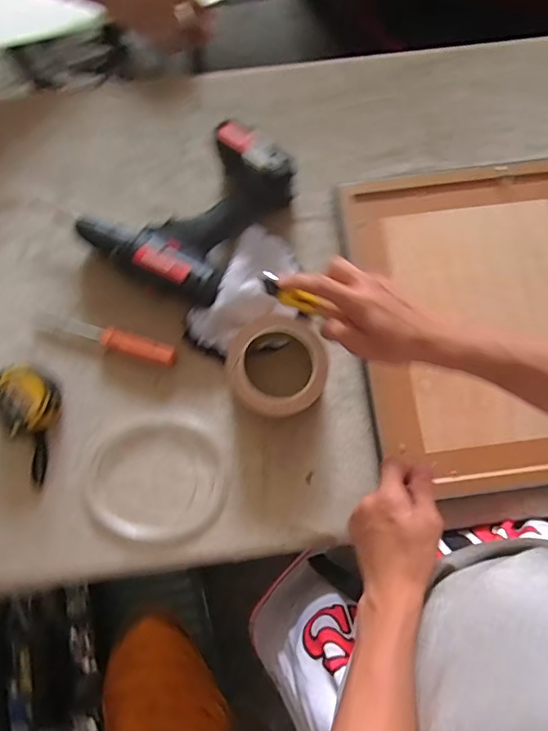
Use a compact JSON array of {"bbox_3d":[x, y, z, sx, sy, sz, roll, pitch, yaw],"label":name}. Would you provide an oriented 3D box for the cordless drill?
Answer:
[{"bbox_3d":[-0.100,-0.186,0.562,0.174,0.066,0.207,36,82,6],"label":"cordless drill"}]

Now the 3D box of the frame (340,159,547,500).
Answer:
[{"bbox_3d":[0.255,-0.052,0.562,0.302,0.015,0.382,-7,80,-1],"label":"frame"}]

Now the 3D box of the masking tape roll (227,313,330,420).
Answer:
[{"bbox_3d":[0.001,0.002,0.534,0.110,0.054,0.103,0,80,0],"label":"masking tape roll"}]

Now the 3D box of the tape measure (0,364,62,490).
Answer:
[{"bbox_3d":[-0.265,0.060,0.535,0.060,0.034,0.126,-28,81,-4],"label":"tape measure"}]

